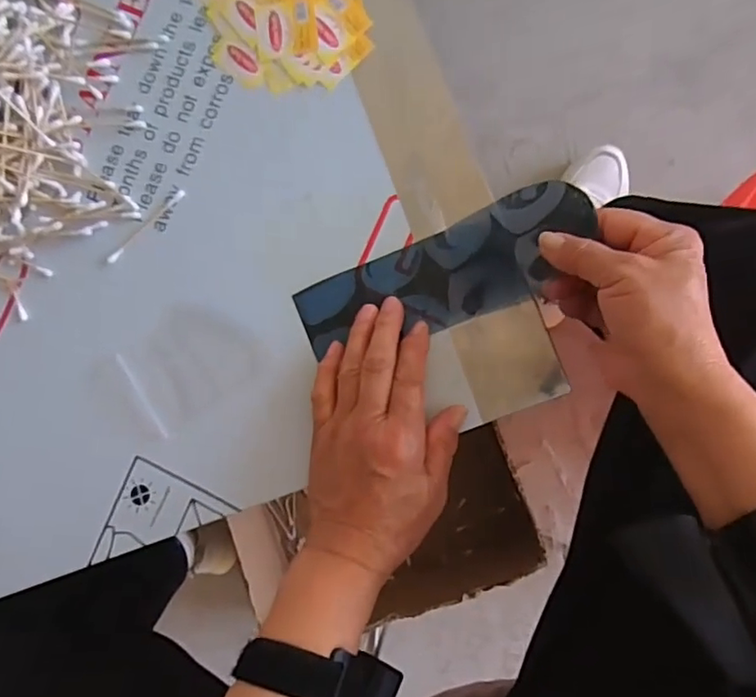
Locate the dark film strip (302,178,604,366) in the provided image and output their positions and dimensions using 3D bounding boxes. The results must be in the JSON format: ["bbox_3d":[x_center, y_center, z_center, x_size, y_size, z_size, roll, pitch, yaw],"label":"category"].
[{"bbox_3d":[0.039,-0.046,0.368,0.187,0.025,0.059,-19,84,16],"label":"dark film strip"}]

